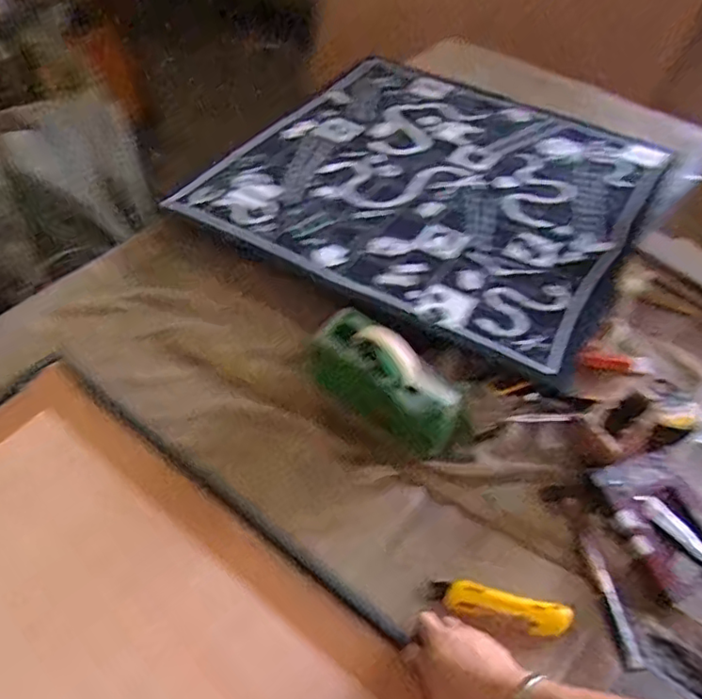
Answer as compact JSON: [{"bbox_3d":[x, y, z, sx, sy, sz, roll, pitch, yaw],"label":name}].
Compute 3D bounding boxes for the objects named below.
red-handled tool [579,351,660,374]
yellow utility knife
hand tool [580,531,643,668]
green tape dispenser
[{"bbox_3d":[0.379,0.020,0.871,0.126,0.011,0.028,7,50,-14],"label":"red-handled tool"},{"bbox_3d":[0.161,0.276,0.663,0.148,0.021,0.035,15,54,9],"label":"yellow utility knife"},{"bbox_3d":[0.285,0.275,0.674,0.021,0.011,0.142,-3,53,-5],"label":"hand tool"},{"bbox_3d":[0.041,0.036,0.768,0.209,0.096,0.084,37,60,23],"label":"green tape dispenser"}]

